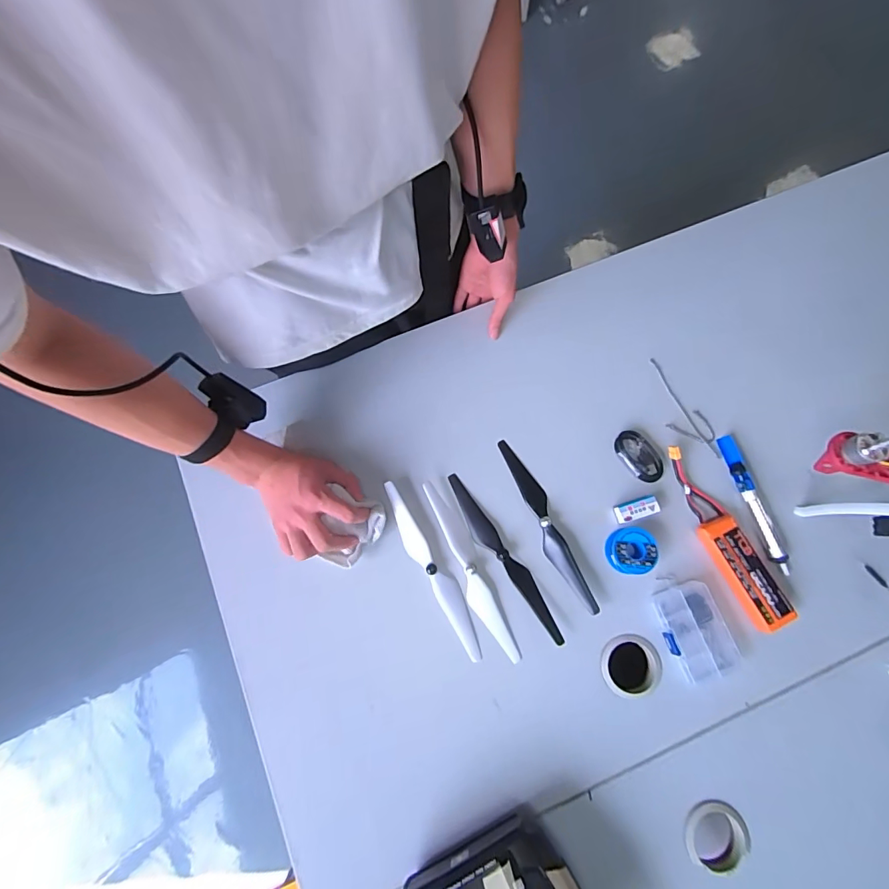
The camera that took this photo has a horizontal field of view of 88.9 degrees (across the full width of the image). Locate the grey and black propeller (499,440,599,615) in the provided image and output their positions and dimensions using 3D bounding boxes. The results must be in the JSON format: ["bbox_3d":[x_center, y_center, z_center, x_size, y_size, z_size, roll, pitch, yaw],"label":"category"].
[{"bbox_3d":[0.129,0.099,0.574,0.032,0.015,0.232,-23,76,-6],"label":"grey and black propeller"}]

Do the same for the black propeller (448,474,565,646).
[{"bbox_3d":[0.072,0.135,0.559,0.030,0.016,0.231,-34,78,-8],"label":"black propeller"}]

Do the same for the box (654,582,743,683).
[{"bbox_3d":[0.296,0.220,0.534,0.069,0.022,0.101,-15,76,-4],"label":"box"}]

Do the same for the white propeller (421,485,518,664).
[{"bbox_3d":[0.031,0.153,0.557,0.032,0.013,0.230,-23,76,-6],"label":"white propeller"}]

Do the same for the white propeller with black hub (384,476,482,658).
[{"bbox_3d":[-0.016,0.152,0.558,0.030,0.018,0.233,-31,77,-7],"label":"white propeller with black hub"}]

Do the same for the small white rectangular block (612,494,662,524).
[{"bbox_3d":[0.241,0.083,0.574,0.053,0.025,0.023,-16,76,-4],"label":"small white rectangular block"}]

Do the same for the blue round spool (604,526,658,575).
[{"bbox_3d":[0.228,0.131,0.558,0.055,0.033,0.054,0,75,0],"label":"blue round spool"}]

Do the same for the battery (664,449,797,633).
[{"bbox_3d":[0.346,0.109,0.565,0.052,0.031,0.230,-25,76,-6],"label":"battery"}]

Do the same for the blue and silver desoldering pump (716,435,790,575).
[{"bbox_3d":[0.394,0.073,0.580,0.020,0.023,0.177,-14,76,-3],"label":"blue and silver desoldering pump"}]

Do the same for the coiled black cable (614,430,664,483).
[{"bbox_3d":[0.257,0.016,0.598,0.042,0.016,0.074,-32,77,-8],"label":"coiled black cable"}]

